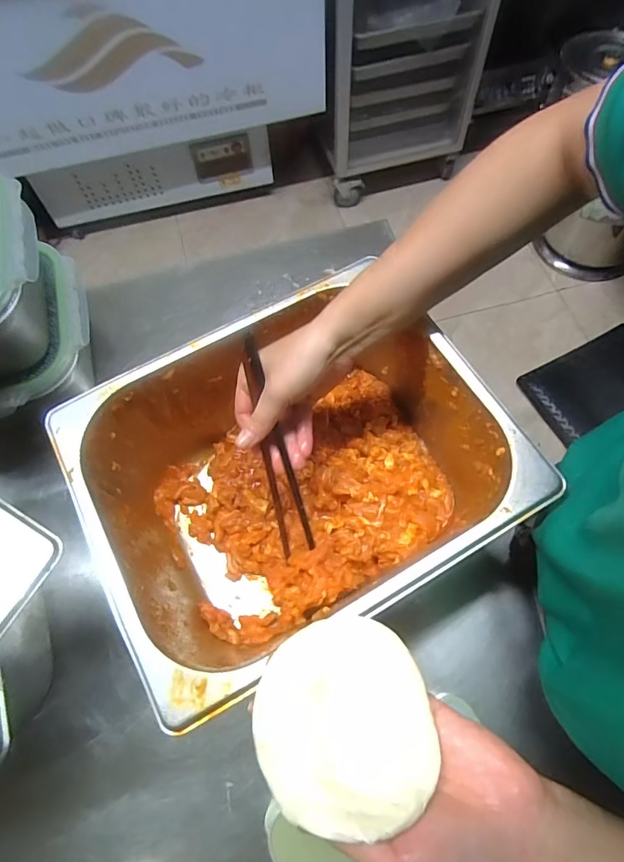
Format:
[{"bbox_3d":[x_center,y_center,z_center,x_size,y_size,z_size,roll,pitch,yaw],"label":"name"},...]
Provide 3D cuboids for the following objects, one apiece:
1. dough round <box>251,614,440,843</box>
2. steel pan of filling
[{"bbox_3d":[0.017,0.163,0.278,0.099,0.011,0.107,-3,44,3],"label":"dough round"},{"bbox_3d":[-0.014,0.045,0.440,0.315,0.151,0.253,-29,68,-11],"label":"steel pan of filling"}]

